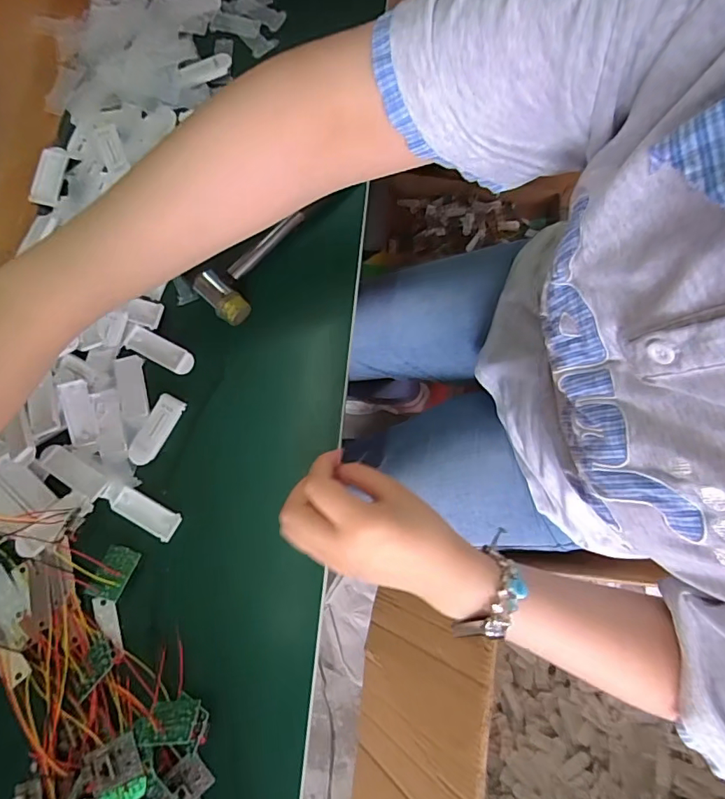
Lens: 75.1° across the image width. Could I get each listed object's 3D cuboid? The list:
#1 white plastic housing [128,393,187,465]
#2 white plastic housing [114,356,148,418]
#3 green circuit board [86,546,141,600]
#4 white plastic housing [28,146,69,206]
[{"bbox_3d":[-0.163,0.024,0.373,0.020,0.004,0.058,27,79,6],"label":"white plastic housing"},{"bbox_3d":[-0.184,-0.011,0.376,0.022,0.005,0.050,-11,78,-2],"label":"white plastic housing"},{"bbox_3d":[-0.180,0.125,0.342,0.024,0.008,0.035,17,59,-7],"label":"green circuit board"},{"bbox_3d":[-0.274,-0.195,0.412,0.025,0.004,0.054,9,78,3],"label":"white plastic housing"}]

